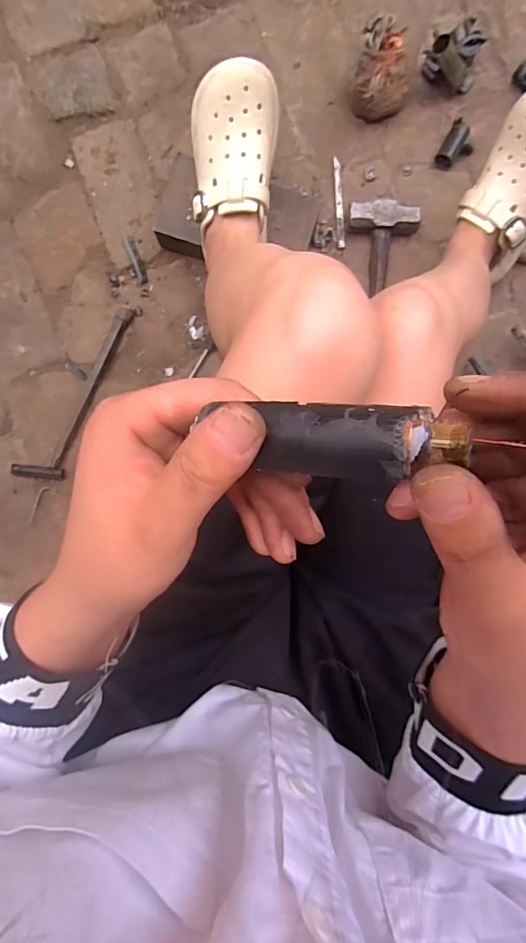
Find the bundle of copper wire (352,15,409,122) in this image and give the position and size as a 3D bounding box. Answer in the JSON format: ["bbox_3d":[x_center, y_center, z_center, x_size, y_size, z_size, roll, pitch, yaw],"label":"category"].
[{"bbox_3d":[0.169,-0.564,0.727,0.085,0.107,0.058,6,91,-1],"label":"bundle of copper wire"}]

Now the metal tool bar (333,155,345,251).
[{"bbox_3d":[0.119,-0.416,0.781,0.013,0.006,0.136,-3,92,-1],"label":"metal tool bar"}]

